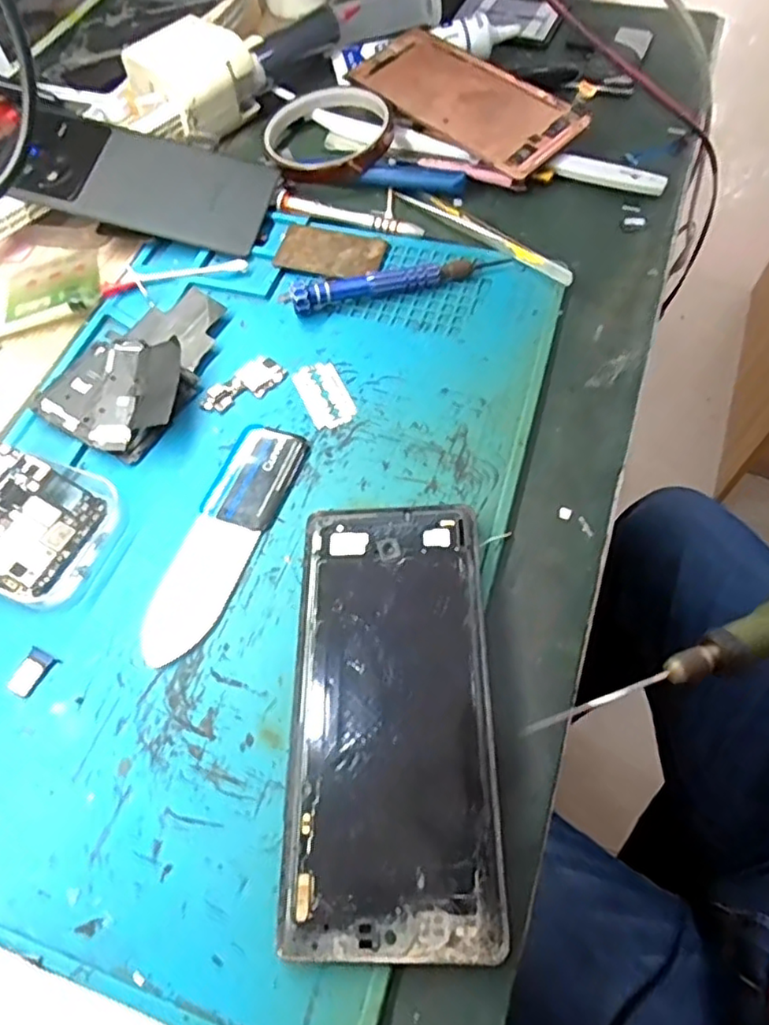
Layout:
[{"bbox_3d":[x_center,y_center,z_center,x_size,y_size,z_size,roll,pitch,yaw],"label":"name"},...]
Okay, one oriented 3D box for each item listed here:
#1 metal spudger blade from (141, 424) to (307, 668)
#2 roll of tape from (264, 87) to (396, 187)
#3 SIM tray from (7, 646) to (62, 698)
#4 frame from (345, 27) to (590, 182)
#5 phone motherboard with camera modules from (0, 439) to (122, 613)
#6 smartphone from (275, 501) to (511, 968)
[{"bbox_3d":[-0.073,0.009,0.282,0.034,0.005,0.119,18,63,11],"label":"metal spudger blade"},{"bbox_3d":[-0.035,-0.246,0.407,0.076,0.018,0.081,-1,61,1],"label":"roll of tape"},{"bbox_3d":[-0.144,0.065,0.255,0.014,0.004,0.018,23,64,14],"label":"SIM tray"},{"bbox_3d":[0.051,-0.277,0.417,0.160,0.008,0.072,40,75,18],"label":"frame"},{"bbox_3d":[-0.159,0.003,0.278,0.077,0.009,0.063,30,62,-9],"label":"phone motherboard with camera modules"},{"bbox_3d":[0.002,0.071,0.239,0.074,0.013,0.162,-1,61,1],"label":"smartphone"}]

